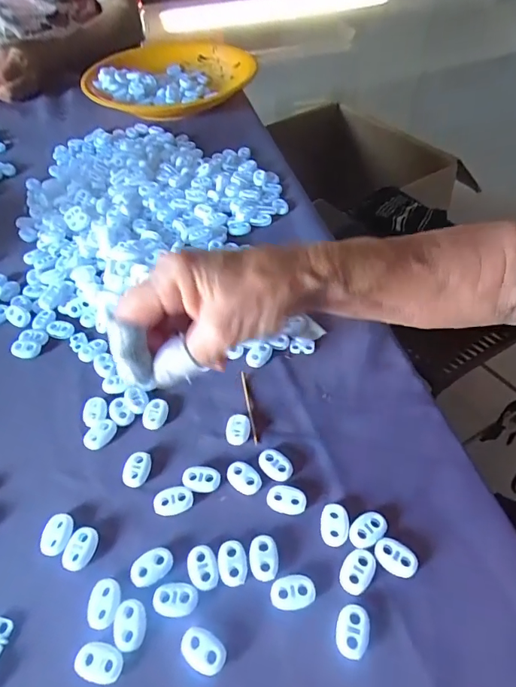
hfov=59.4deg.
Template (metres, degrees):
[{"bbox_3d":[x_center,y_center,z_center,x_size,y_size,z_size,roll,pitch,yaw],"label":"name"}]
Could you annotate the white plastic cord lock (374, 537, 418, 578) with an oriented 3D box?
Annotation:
[{"bbox_3d":[0.074,0.114,0.241,0.022,0.004,0.015,23,53,19],"label":"white plastic cord lock"}]

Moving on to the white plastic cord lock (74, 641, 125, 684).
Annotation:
[{"bbox_3d":[-0.076,0.152,0.216,0.023,0.004,0.015,11,50,10],"label":"white plastic cord lock"}]

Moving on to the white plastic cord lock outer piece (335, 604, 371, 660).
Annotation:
[{"bbox_3d":[0.047,0.140,0.221,0.016,0.004,0.023,11,50,11],"label":"white plastic cord lock outer piece"}]

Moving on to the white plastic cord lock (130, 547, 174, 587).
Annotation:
[{"bbox_3d":[-0.057,0.120,0.243,0.023,0.004,0.016,-21,52,-17],"label":"white plastic cord lock"}]

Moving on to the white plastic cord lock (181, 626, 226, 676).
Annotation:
[{"bbox_3d":[-0.027,0.147,0.217,0.023,0.004,0.015,27,55,23],"label":"white plastic cord lock"}]

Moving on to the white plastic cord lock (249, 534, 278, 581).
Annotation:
[{"bbox_3d":[0.003,0.115,0.244,0.014,0.004,0.022,-4,49,-3],"label":"white plastic cord lock"}]

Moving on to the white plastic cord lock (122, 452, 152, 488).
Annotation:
[{"bbox_3d":[-0.075,0.078,0.281,0.016,0.004,0.022,6,49,6],"label":"white plastic cord lock"}]

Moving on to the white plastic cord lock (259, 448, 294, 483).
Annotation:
[{"bbox_3d":[0.010,0.075,0.280,0.023,0.004,0.015,36,58,28],"label":"white plastic cord lock"}]

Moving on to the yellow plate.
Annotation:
[{"bbox_3d":[-0.121,-0.388,0.653,0.213,0.037,0.224,0,49,1],"label":"yellow plate"}]

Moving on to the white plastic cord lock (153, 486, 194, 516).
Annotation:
[{"bbox_3d":[-0.050,0.093,0.267,0.023,0.004,0.015,-8,49,-6],"label":"white plastic cord lock"}]

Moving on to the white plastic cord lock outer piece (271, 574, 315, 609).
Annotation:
[{"bbox_3d":[0.018,0.127,0.233,0.023,0.004,0.015,-5,49,-3],"label":"white plastic cord lock outer piece"}]

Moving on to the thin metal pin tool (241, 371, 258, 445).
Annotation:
[{"bbox_3d":[-0.006,0.043,0.311,0.004,0.004,0.057,-9,49,-7],"label":"thin metal pin tool"}]

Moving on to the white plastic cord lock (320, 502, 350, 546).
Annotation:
[{"bbox_3d":[0.043,0.102,0.254,0.016,0.004,0.022,10,50,9],"label":"white plastic cord lock"}]

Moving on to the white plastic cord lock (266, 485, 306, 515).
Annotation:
[{"bbox_3d":[0.017,0.091,0.265,0.023,0.004,0.016,11,50,10],"label":"white plastic cord lock"}]

